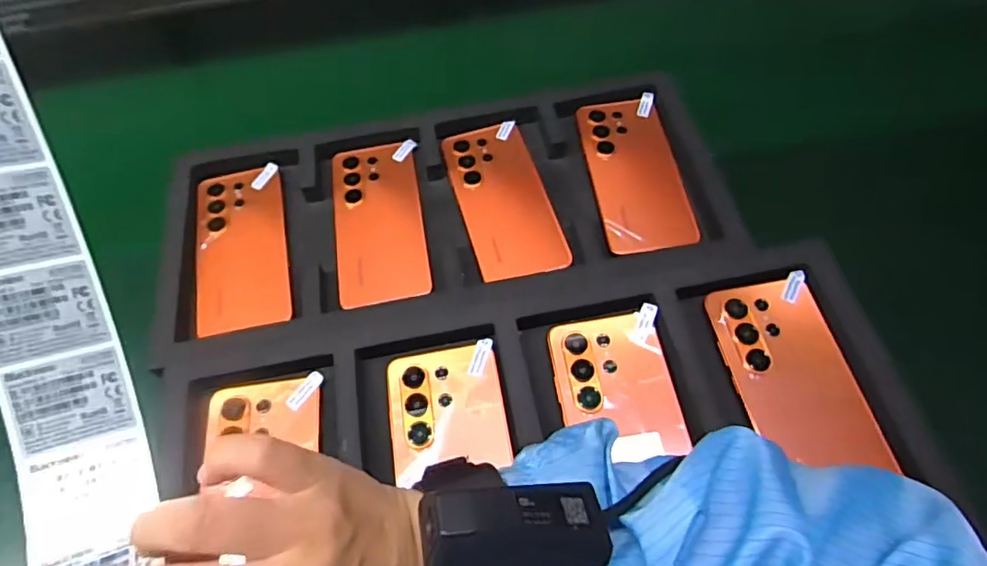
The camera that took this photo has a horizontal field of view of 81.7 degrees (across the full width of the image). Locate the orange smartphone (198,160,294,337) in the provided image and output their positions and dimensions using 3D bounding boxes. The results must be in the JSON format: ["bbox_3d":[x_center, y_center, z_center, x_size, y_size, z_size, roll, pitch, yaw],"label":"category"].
[{"bbox_3d":[-0.221,-0.033,0.501,0.075,0.009,0.164,-14,60,-4],"label":"orange smartphone"}]

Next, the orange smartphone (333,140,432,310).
[{"bbox_3d":[-0.102,-0.057,0.508,0.077,0.007,0.166,-9,60,-2],"label":"orange smartphone"}]

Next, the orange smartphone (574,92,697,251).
[{"bbox_3d":[0.130,-0.103,0.520,0.079,0.005,0.172,-7,60,0],"label":"orange smartphone"}]

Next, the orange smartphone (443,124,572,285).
[{"bbox_3d":[0.009,-0.075,0.514,0.078,0.010,0.166,-15,60,-5],"label":"orange smartphone"}]

